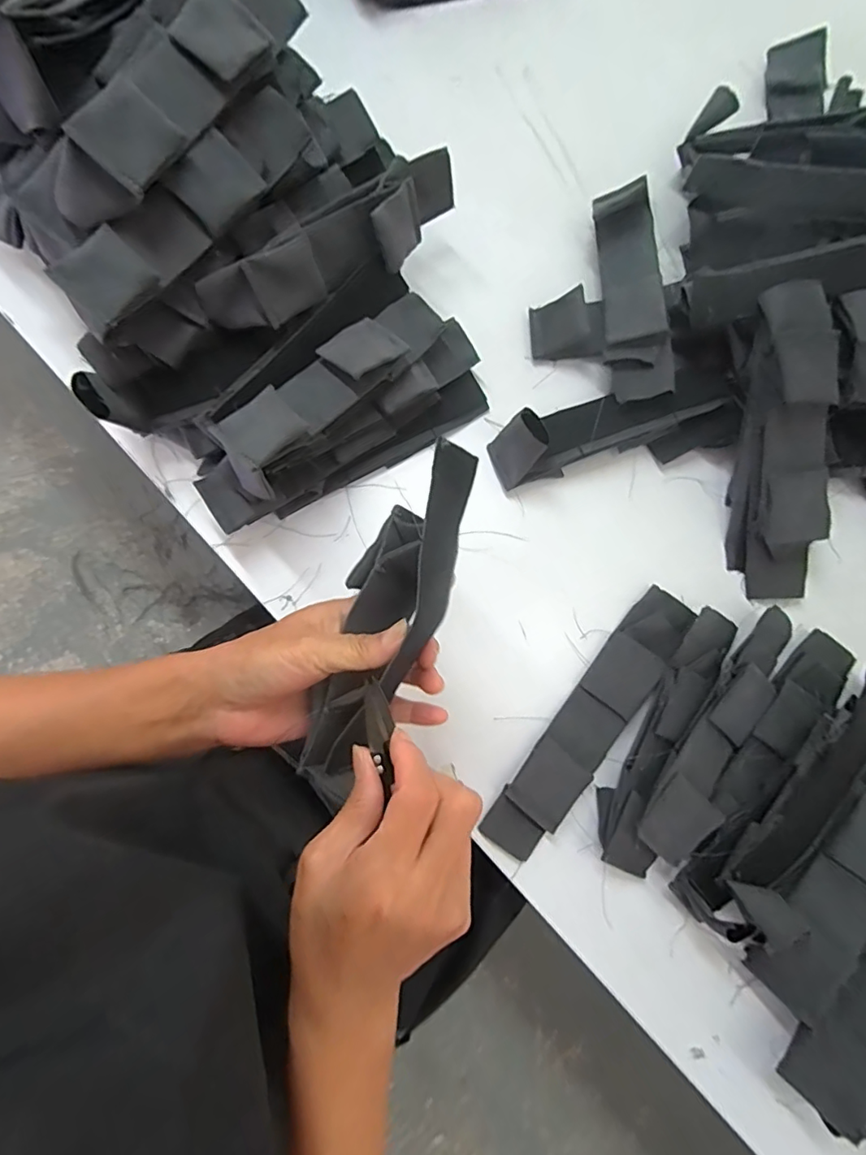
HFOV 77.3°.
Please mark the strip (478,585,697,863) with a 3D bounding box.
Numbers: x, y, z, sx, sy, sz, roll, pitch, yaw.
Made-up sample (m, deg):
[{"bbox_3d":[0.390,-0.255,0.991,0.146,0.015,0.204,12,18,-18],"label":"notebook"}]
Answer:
[{"bbox_3d":[0.120,0.107,0.405,0.045,0.016,0.223,36,82,15],"label":"strip"}]

